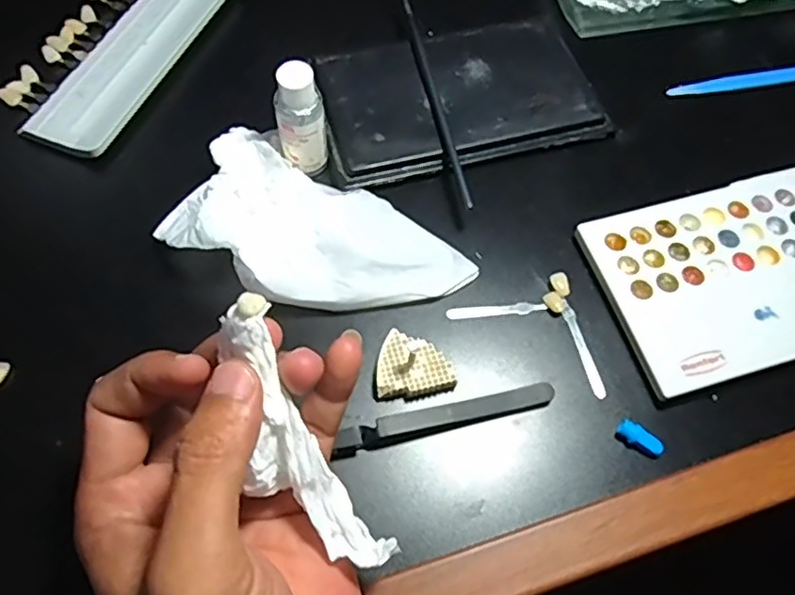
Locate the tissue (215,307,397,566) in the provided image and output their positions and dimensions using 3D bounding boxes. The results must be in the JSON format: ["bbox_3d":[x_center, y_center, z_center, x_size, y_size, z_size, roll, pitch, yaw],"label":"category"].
[{"bbox_3d":[-0.033,0.052,0.200,0.027,0.013,0.106,-30,114,-14],"label":"tissue"}]

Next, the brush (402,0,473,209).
[{"bbox_3d":[0.018,-0.116,0.334,0.007,0.007,0.162,-11,66,-6],"label":"brush"}]

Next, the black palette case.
[{"bbox_3d":[0.033,-0.113,0.339,0.146,0.007,0.085,-15,67,-8],"label":"black palette case"}]

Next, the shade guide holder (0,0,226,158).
[{"bbox_3d":[-0.161,-0.144,0.354,0.071,0.011,0.149,22,67,8],"label":"shade guide holder"}]

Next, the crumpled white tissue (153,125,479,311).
[{"bbox_3d":[-0.037,-0.031,0.286,0.137,0.023,0.075,24,67,9],"label":"crumpled white tissue"}]

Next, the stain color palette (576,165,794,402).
[{"bbox_3d":[0.190,-0.021,0.299,0.186,0.008,0.094,-15,67,-9],"label":"stain color palette"}]

